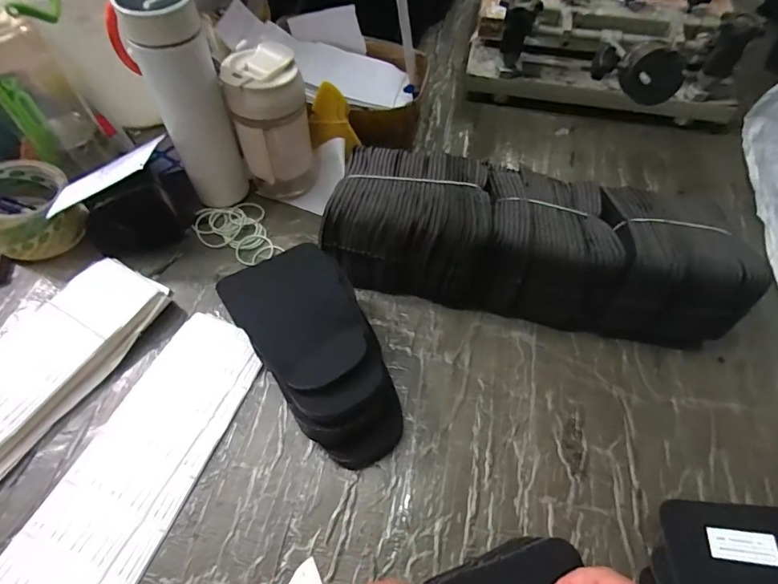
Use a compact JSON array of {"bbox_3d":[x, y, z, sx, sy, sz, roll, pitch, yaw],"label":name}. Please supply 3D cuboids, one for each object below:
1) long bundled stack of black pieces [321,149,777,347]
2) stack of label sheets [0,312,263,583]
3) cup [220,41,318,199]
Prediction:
[{"bbox_3d":[0.139,-0.054,0.464,0.384,0.104,0.142,10,58,4],"label":"long bundled stack of black pieces"},{"bbox_3d":[-0.211,0.137,0.391,0.103,0.009,0.263,19,59,10],"label":"stack of label sheets"},{"bbox_3d":[-0.129,-0.184,0.511,0.079,0.156,0.074,1,58,-1],"label":"cup"}]

